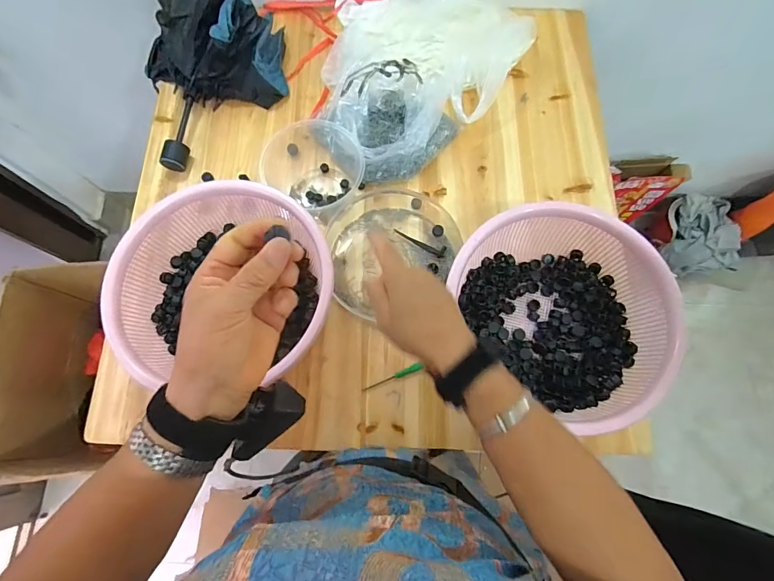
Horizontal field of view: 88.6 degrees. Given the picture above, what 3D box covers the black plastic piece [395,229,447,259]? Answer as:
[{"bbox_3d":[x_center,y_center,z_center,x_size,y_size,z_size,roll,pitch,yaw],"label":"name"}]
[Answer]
[{"bbox_3d":[0.050,-0.075,0.605,0.084,0.006,0.020,28,76,8],"label":"black plastic piece"}]

